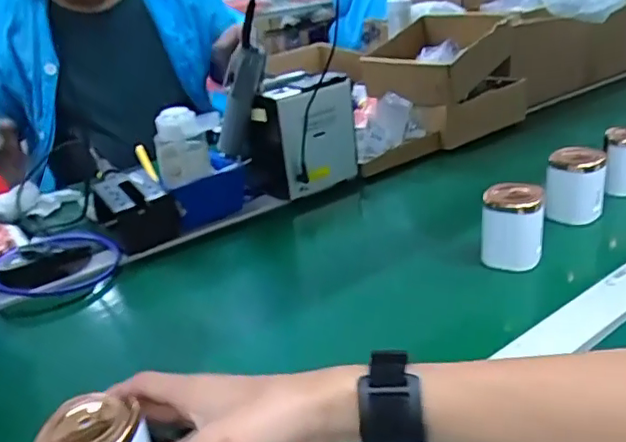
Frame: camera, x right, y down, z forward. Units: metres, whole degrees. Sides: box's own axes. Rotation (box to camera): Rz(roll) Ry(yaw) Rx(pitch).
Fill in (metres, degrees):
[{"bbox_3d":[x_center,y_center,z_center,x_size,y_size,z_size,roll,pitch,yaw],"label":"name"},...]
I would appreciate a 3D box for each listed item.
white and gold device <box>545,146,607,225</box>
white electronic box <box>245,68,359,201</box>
[{"bbox_3d":[0.286,-0.038,0.629,0.056,0.075,0.048,7,26,27],"label":"white and gold device"},{"bbox_3d":[-0.024,-0.112,0.803,0.133,0.160,0.111,-21,28,-31],"label":"white electronic box"}]

